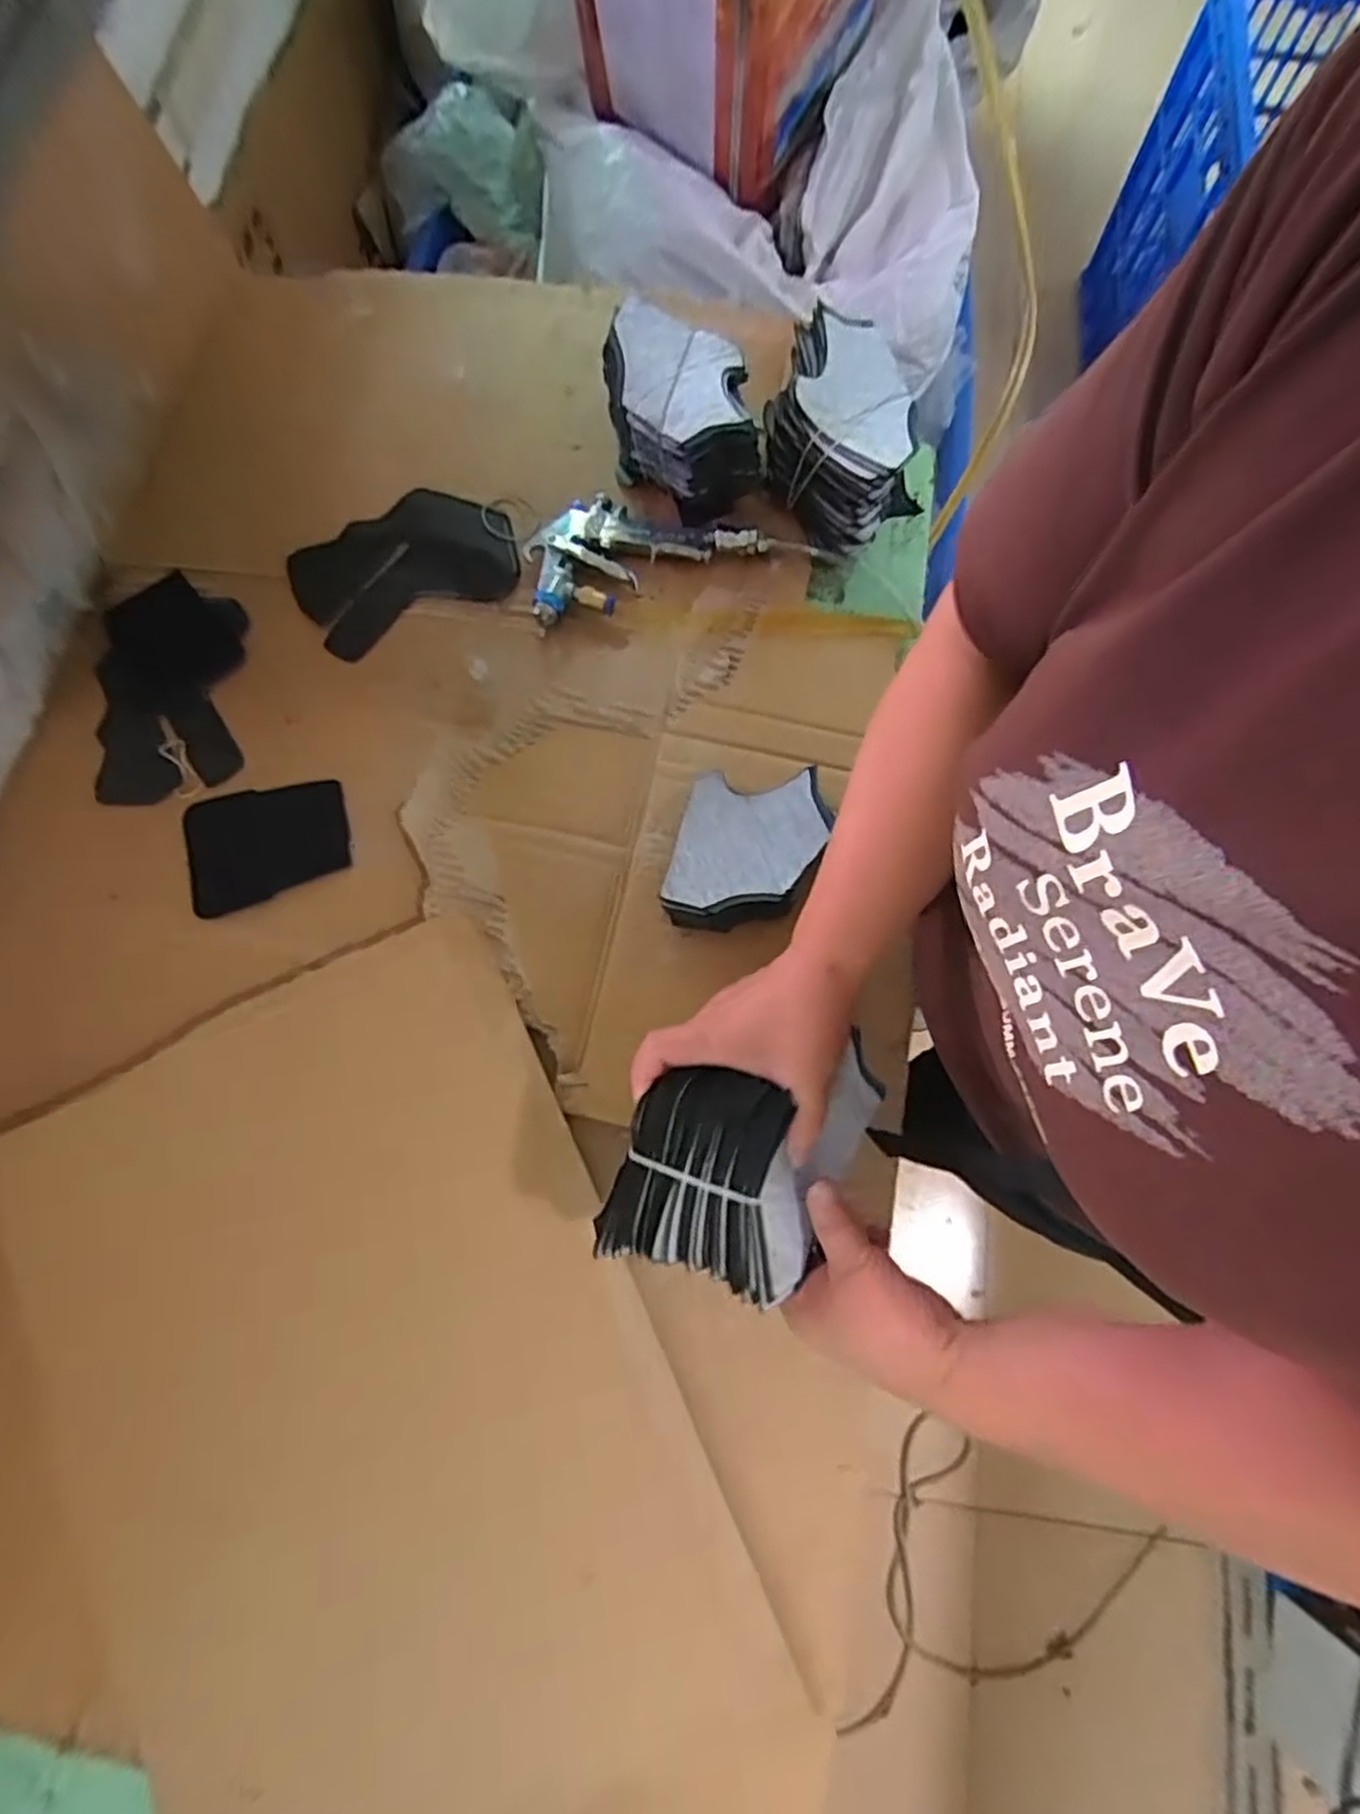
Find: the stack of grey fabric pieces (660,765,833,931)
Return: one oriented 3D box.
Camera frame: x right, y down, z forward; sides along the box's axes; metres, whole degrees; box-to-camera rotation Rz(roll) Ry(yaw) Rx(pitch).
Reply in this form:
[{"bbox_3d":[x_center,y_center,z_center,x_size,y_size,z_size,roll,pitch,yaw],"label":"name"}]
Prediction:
[{"bbox_3d":[0.053,-0.044,0.581,0.107,0.037,0.134,16,75,4],"label":"stack of grey fabric pieces"}]

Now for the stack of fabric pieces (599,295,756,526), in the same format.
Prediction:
[{"bbox_3d":[0.003,-0.412,0.648,0.112,0.106,0.135,-17,75,-5],"label":"stack of fabric pieces"}]

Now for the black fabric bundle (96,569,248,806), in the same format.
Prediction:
[{"bbox_3d":[-0.438,-0.190,0.654,0.124,0.022,0.200,-4,75,-1],"label":"black fabric bundle"}]

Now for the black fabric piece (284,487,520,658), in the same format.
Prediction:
[{"bbox_3d":[-0.241,-0.300,0.668,0.184,0.012,0.127,-32,77,-8],"label":"black fabric piece"}]

